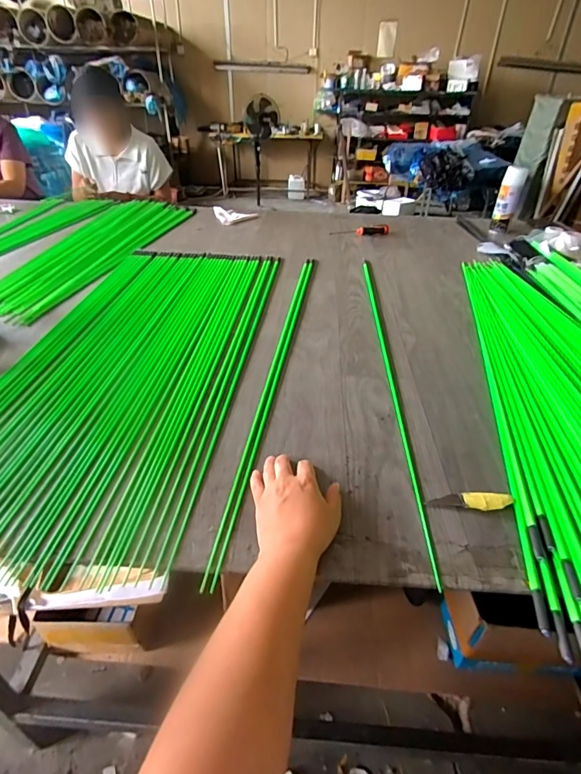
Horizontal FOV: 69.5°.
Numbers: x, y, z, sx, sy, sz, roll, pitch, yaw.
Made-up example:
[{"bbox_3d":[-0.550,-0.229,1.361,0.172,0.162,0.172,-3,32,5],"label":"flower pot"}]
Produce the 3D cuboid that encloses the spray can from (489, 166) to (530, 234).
[{"bbox_3d":[0.710,-0.601,1.378,0.072,0.218,0.073,17,38,21],"label":"spray can"}]

